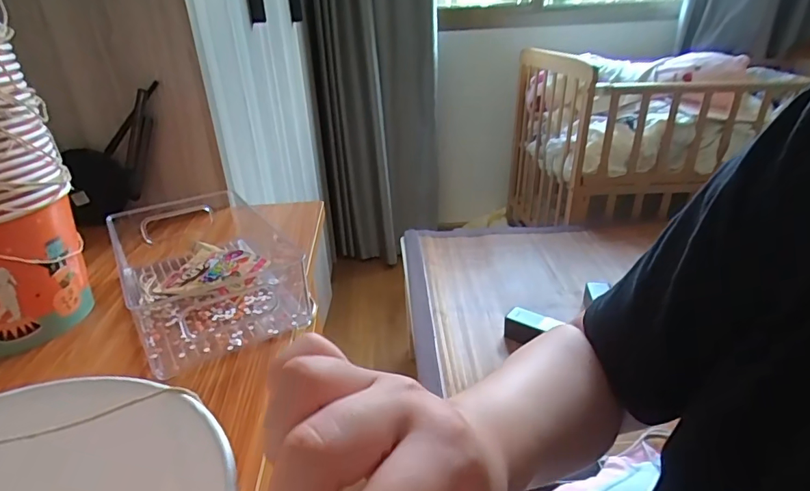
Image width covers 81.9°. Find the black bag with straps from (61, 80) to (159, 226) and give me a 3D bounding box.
[{"bbox_3d":[-0.444,-0.141,0.716,0.101,0.234,0.027,29,7,-34],"label":"black bag with straps"}]

